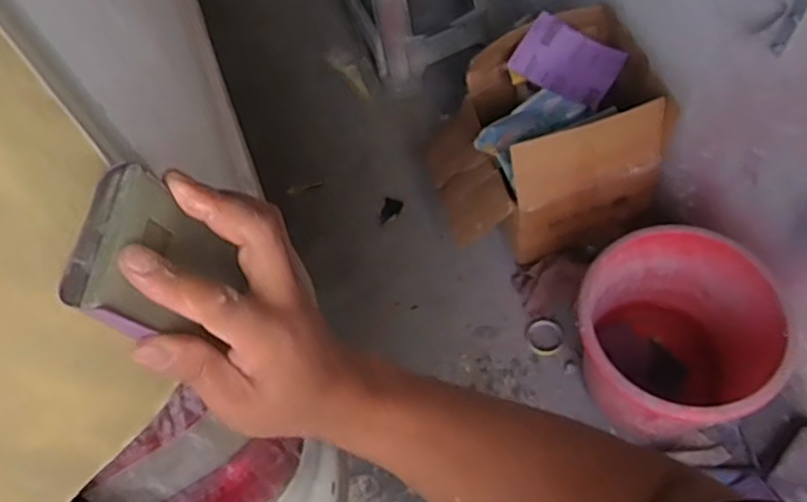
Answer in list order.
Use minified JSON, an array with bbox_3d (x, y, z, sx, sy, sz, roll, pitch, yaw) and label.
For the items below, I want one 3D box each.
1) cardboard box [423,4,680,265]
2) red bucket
[{"bbox_3d":[0.299,-0.242,1.561,0.452,0.382,0.403,-14,59,-5],"label":"cardboard box"},{"bbox_3d":[0.516,0.181,1.351,0.380,0.326,0.359,-2,59,3],"label":"red bucket"}]

